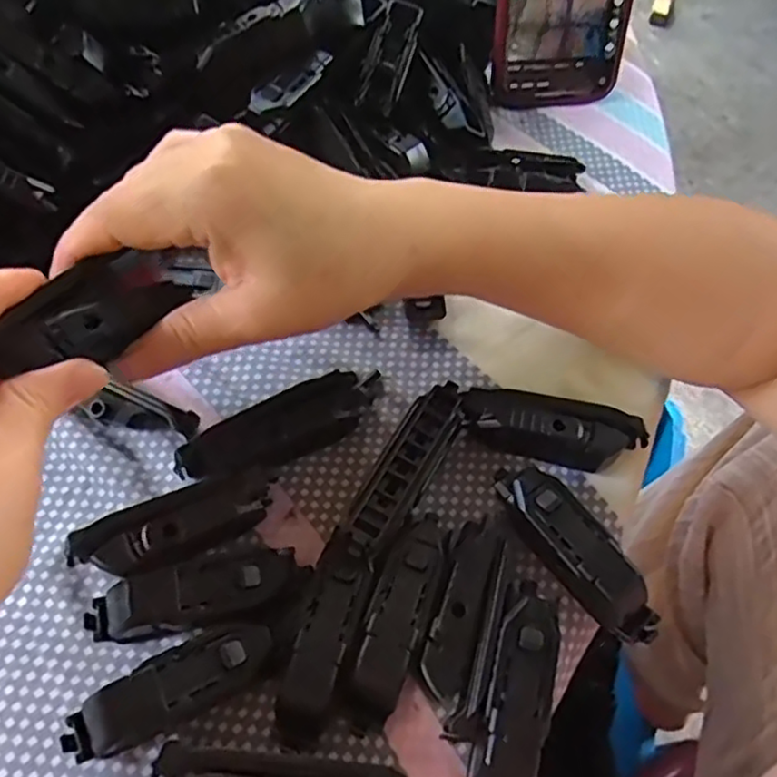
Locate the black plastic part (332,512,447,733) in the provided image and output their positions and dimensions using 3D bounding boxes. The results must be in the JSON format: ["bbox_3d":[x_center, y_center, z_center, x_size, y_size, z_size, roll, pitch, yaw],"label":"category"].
[{"bbox_3d":[0.004,0.082,0.245,0.020,0.024,0.078,19,62,9],"label":"black plastic part"}]

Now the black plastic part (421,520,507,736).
[{"bbox_3d":[0.028,0.082,0.246,0.022,0.022,0.080,15,61,6],"label":"black plastic part"}]

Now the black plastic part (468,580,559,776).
[{"bbox_3d":[0.044,0.108,0.233,0.021,0.023,0.080,16,61,7],"label":"black plastic part"}]

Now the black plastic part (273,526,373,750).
[{"bbox_3d":[-0.022,0.088,0.238,0.019,0.028,0.069,15,61,6],"label":"black plastic part"}]

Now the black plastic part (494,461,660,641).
[{"bbox_3d":[0.071,0.062,0.259,0.022,0.023,0.078,-37,68,-20],"label":"black plastic part"}]

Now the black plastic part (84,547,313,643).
[{"bbox_3d":[-0.069,0.077,0.245,0.077,0.022,0.023,-13,62,-9],"label":"black plastic part"}]

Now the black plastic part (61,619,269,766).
[{"bbox_3d":[-0.074,0.104,0.230,0.072,0.022,0.021,-28,65,-17],"label":"black plastic part"}]

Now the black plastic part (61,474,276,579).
[{"bbox_3d":[-0.080,0.056,0.257,0.075,0.020,0.027,-17,62,-11],"label":"black plastic part"}]

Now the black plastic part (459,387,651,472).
[{"bbox_3d":[0.070,0.018,0.284,0.077,0.021,0.027,6,60,1],"label":"black plastic part"}]

